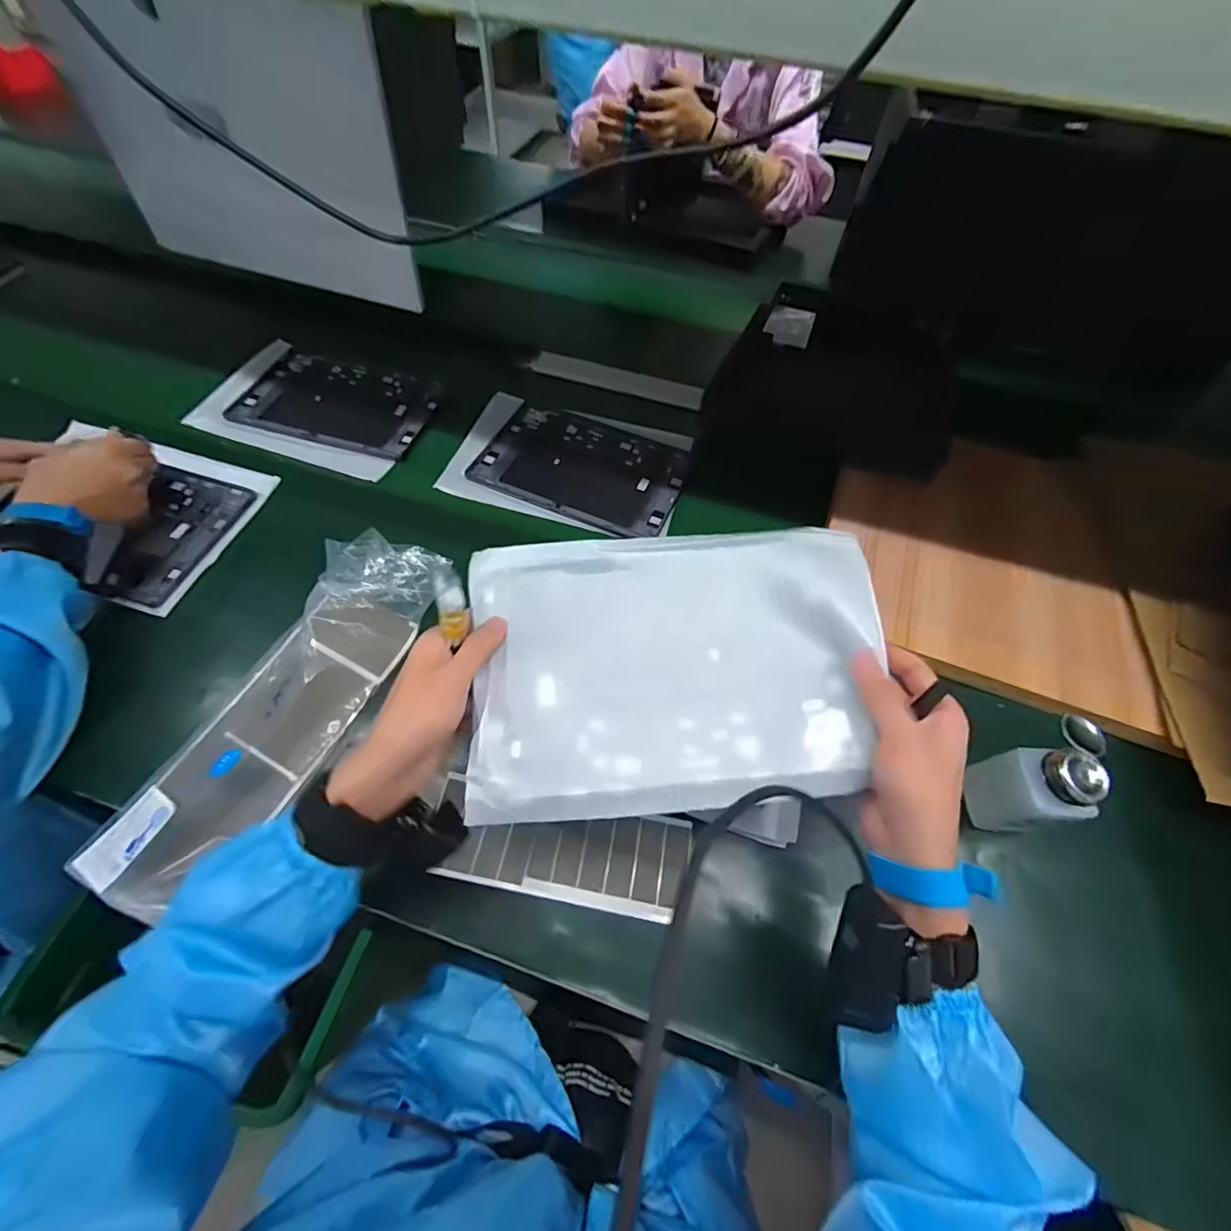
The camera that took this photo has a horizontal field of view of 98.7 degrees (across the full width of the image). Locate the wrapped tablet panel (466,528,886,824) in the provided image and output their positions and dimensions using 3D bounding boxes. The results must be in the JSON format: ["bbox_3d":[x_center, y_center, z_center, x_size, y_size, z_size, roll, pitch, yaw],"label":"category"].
[{"bbox_3d":[0.040,0.031,0.355,0.267,0.017,0.184,-4,72,0],"label":"wrapped tablet panel"}]

